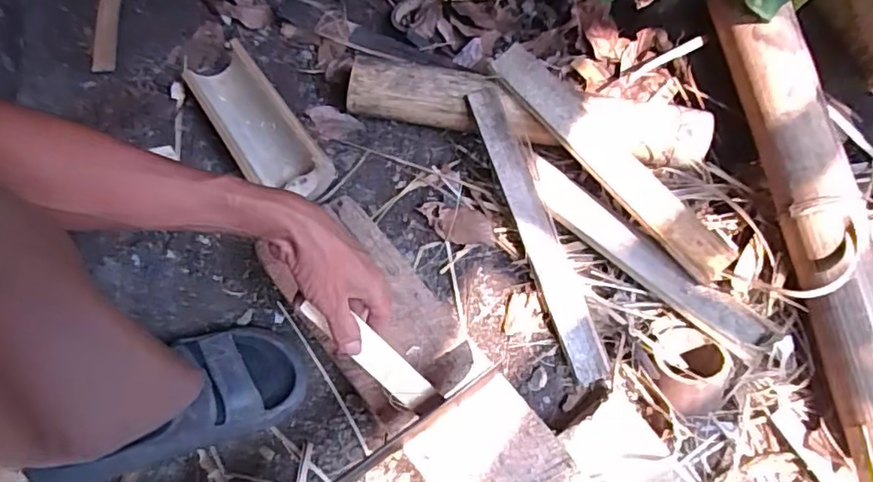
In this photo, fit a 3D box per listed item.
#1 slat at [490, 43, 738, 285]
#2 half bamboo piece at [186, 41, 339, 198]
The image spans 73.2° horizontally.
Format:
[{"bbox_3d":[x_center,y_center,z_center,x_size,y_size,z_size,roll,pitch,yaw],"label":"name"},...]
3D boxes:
[{"bbox_3d":[0.200,-0.096,0.679,0.063,0.017,0.348,-41,80,-11],"label":"slat"},{"bbox_3d":[-0.217,-0.142,0.711,0.089,0.052,0.249,-31,71,-15],"label":"half bamboo piece"}]

